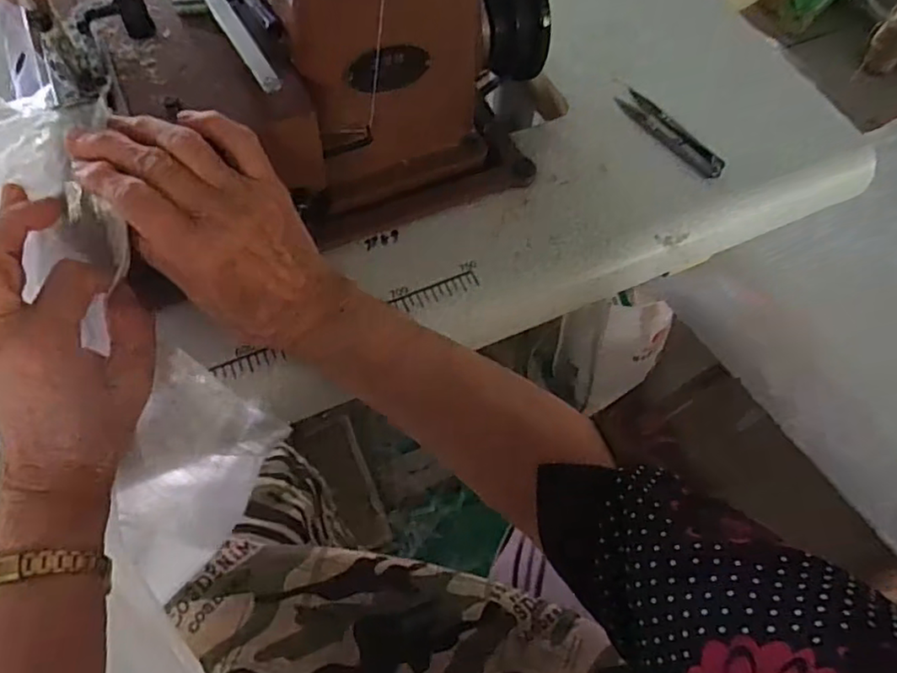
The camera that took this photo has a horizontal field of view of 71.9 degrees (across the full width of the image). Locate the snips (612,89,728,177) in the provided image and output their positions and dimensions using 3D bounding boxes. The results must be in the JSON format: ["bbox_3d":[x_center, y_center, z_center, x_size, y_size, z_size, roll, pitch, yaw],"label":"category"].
[{"bbox_3d":[0.171,-0.157,0.476,0.026,0.006,0.099,-34,68,-17],"label":"snips"}]

